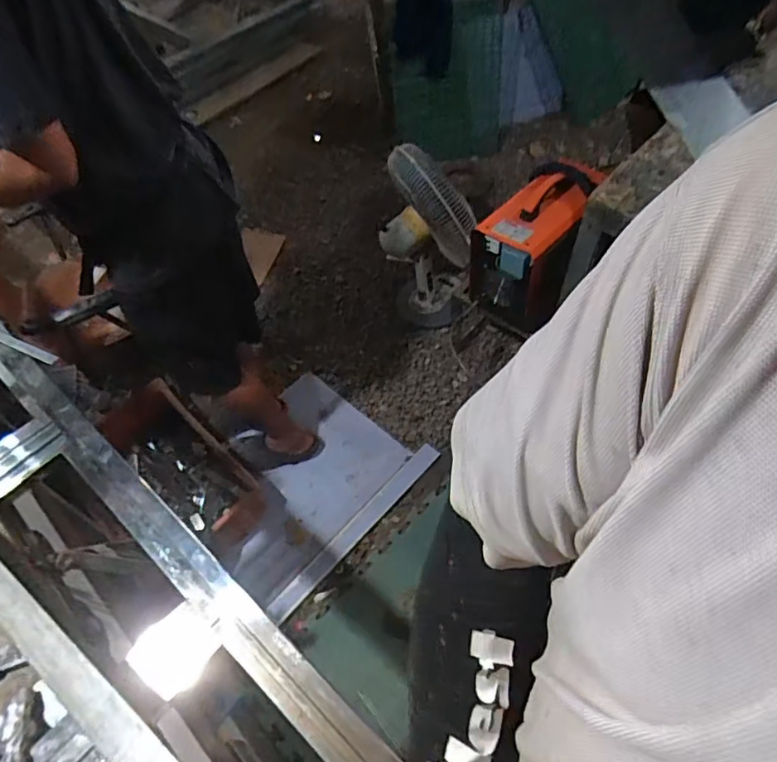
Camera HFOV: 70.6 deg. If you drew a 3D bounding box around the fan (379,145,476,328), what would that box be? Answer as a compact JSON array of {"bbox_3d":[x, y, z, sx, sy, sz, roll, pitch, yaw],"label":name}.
[{"bbox_3d":[0.126,-0.427,1.803,0.283,0.677,0.471,-2,56,3],"label":"fan"}]

